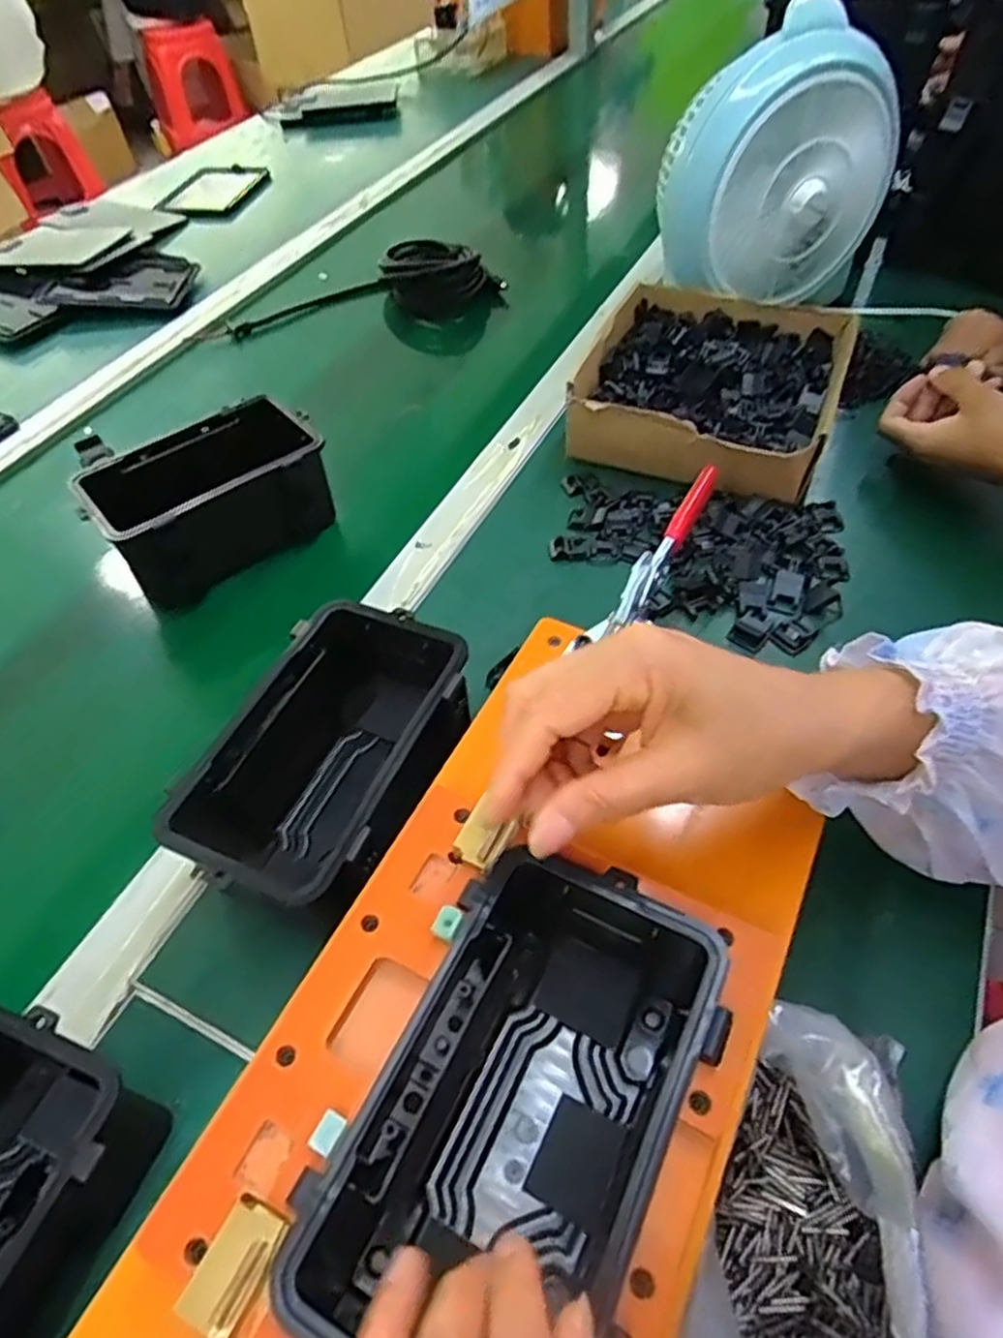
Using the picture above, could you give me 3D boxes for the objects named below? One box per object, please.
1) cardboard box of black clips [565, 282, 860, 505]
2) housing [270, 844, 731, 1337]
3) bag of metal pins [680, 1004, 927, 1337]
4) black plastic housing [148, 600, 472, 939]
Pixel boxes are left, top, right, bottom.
[{"bbox_3d":[0.187,-0.251,0.674,0.206,0.068,0.222,17,54,17],"label":"cardboard box of black clips"},{"bbox_3d":[0.011,0.175,0.296,0.106,0.087,0.173,21,56,18],"label":"housing"},{"bbox_3d":[0.119,0.241,0.287,0.085,0.051,0.207,20,55,19],"label":"bag of metal pins"},{"bbox_3d":[-0.098,0.055,0.436,0.115,0.091,0.177,19,55,18],"label":"black plastic housing"}]

